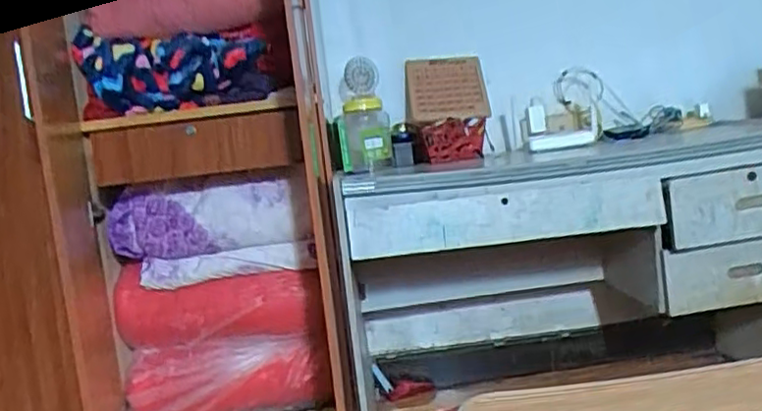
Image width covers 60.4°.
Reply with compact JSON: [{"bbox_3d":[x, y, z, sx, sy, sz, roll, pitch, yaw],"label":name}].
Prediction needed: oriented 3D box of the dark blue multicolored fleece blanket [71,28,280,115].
[{"bbox_3d":[-0.539,-0.375,1.788,0.461,0.228,0.365,-5,5,27],"label":"dark blue multicolored fleece blanket"}]

